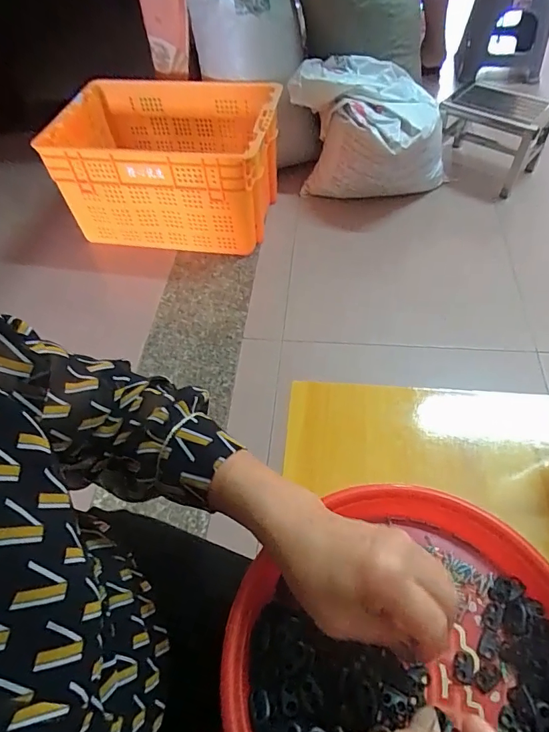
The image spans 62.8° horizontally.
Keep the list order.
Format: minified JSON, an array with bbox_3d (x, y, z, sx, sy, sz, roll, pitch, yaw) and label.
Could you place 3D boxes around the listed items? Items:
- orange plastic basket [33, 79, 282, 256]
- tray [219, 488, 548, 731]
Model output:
[{"bbox_3d":[-0.286,-0.568,1.315,0.561,0.337,0.376,6,55,8],"label":"orange plastic basket"},{"bbox_3d":[0.092,0.196,0.297,0.234,0.025,0.221,-2,54,3],"label":"tray"}]

